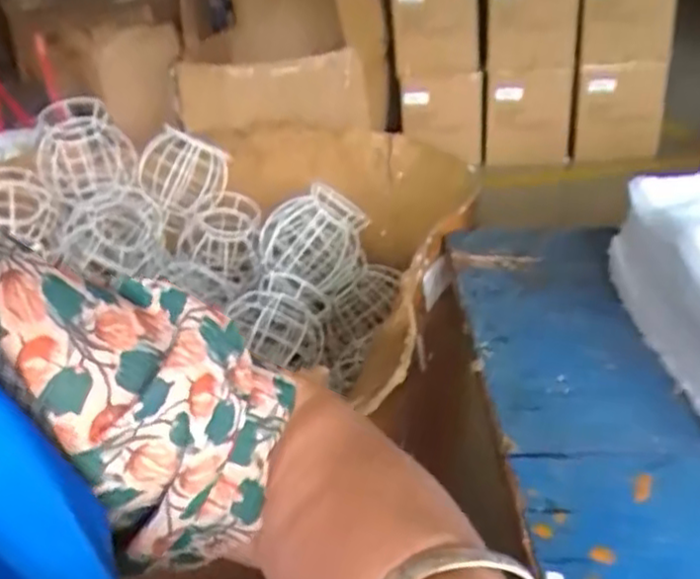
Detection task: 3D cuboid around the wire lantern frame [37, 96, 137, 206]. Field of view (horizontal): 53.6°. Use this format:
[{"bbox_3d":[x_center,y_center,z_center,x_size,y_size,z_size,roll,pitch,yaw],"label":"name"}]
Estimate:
[{"bbox_3d":[-0.408,-0.213,1.061,0.123,0.134,0.125,-8,28,-4],"label":"wire lantern frame"}]

